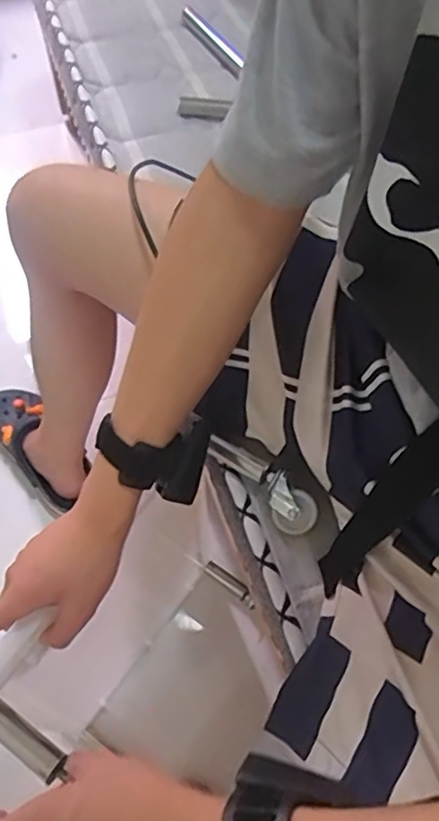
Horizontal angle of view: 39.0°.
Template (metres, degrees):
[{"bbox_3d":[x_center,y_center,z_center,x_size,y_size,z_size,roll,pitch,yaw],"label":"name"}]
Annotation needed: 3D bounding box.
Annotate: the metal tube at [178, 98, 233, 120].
[{"bbox_3d":[-0.023,-0.388,0.797,0.069,0.016,0.021,10,59,5],"label":"metal tube"}]

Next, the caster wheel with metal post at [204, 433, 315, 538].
[{"bbox_3d":[0.036,0.062,0.542,0.112,0.028,0.031,38,65,20],"label":"caster wheel with metal post"}]

